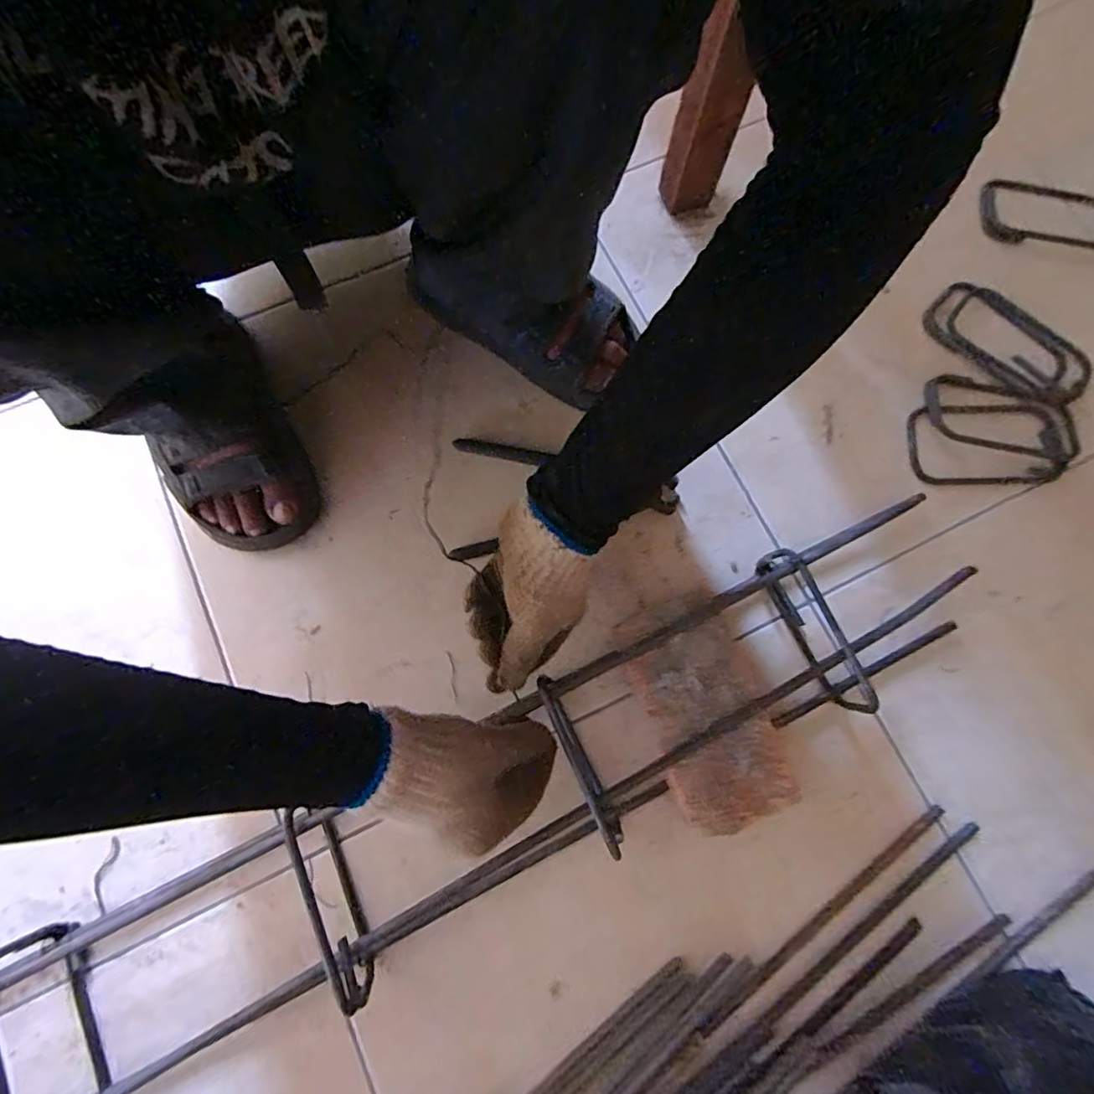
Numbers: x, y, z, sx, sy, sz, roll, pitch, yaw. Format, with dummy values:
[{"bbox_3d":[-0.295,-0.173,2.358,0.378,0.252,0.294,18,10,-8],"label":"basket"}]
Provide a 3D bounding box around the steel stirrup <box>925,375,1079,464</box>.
[{"bbox_3d":[0.440,-0.125,0.526,0.141,0.014,0.074,12,78,1],"label":"steel stirrup"}]

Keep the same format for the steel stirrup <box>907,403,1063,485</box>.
[{"bbox_3d":[0.426,-0.098,0.522,0.146,0.015,0.086,-4,78,-3],"label":"steel stirrup"}]

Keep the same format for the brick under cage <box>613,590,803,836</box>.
[{"bbox_3d":[0.128,0.132,0.443,0.101,0.063,0.166,-20,79,-6],"label":"brick under cage"}]

